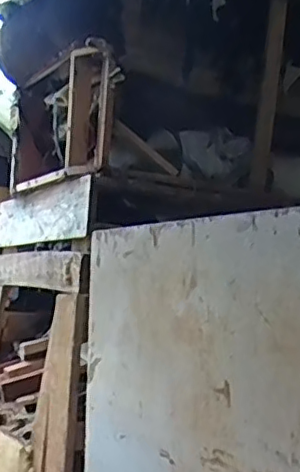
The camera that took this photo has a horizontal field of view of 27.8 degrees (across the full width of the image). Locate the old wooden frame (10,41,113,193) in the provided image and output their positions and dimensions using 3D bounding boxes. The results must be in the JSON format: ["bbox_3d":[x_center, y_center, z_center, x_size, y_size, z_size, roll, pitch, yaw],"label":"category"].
[{"bbox_3d":[-0.250,-0.294,1.625,0.130,0.309,0.484,6,-3,-28],"label":"old wooden frame"}]

